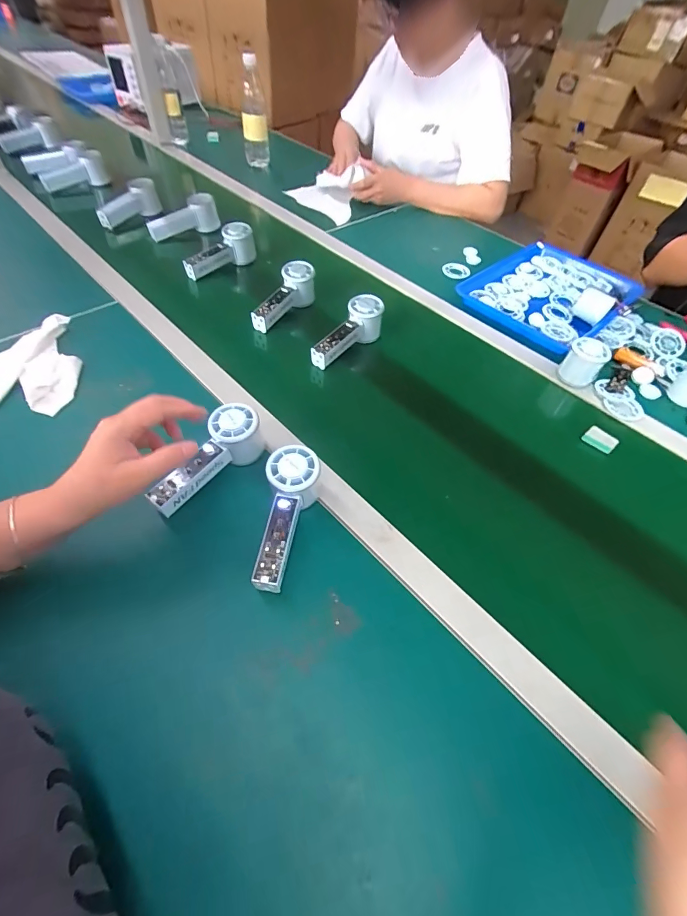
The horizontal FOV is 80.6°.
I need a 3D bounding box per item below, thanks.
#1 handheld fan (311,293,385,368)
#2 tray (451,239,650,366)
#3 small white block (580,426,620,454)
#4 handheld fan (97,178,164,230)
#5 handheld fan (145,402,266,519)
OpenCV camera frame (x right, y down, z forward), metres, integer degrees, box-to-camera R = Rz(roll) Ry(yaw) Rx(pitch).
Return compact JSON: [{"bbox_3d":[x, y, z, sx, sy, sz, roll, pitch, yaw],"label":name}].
[{"bbox_3d":[0.008,-0.199,0.661,0.052,0.063,0.154,38,74,23],"label":"handheld fan"},{"bbox_3d":[0.421,-0.343,0.811,0.365,0.040,0.264,-32,60,-26],"label":"tray"},{"bbox_3d":[0.365,-0.027,0.575,0.033,0.008,0.041,-35,62,-27],"label":"small white block"},{"bbox_3d":[-0.452,-0.530,0.854,0.132,0.051,0.067,-30,57,-1],"label":"handheld fan"},{"bbox_3d":[-0.156,0.006,0.479,0.046,0.061,0.148,35,72,21],"label":"handheld fan"}]

